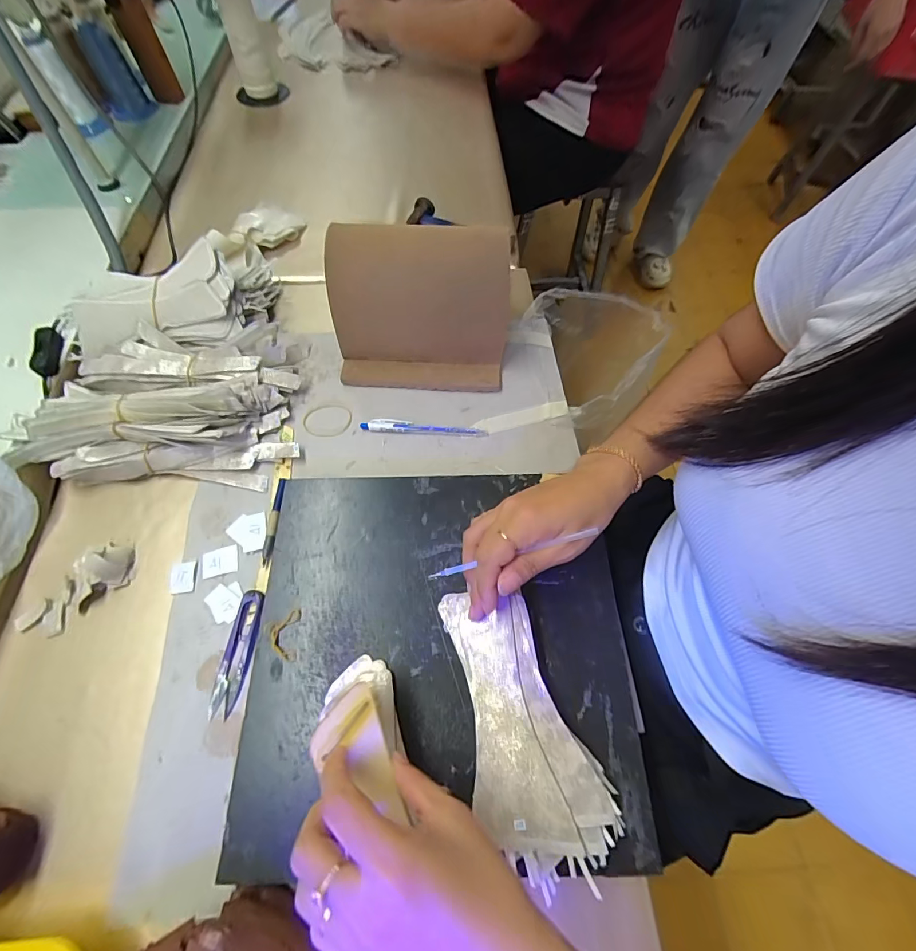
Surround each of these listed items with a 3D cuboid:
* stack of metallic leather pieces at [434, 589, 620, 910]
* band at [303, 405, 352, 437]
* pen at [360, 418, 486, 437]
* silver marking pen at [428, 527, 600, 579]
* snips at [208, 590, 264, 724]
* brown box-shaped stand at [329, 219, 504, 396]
[{"bbox_3d":[0.043,0.179,0.308,0.084,0.029,0.191,-17,66,-11],"label":"stack of metallic leather pieces"},{"bbox_3d":[-0.147,-0.062,0.472,0.055,0.004,0.042,-6,66,-4],"label":"band"},{"bbox_3d":[-0.037,-0.052,0.462,0.137,0.010,0.014,2,63,0],"label":"pen"},{"bbox_3d":[0.037,0.058,0.306,0.126,0.004,0.005,-18,62,12],"label":"silver marking pen"},{"bbox_3d":[-0.189,0.150,0.359,0.028,0.012,0.099,8,63,3],"label":"snips"},{"bbox_3d":[-0.042,-0.175,0.455,0.192,0.136,0.102,3,63,1],"label":"brown box-shaped stand"}]

